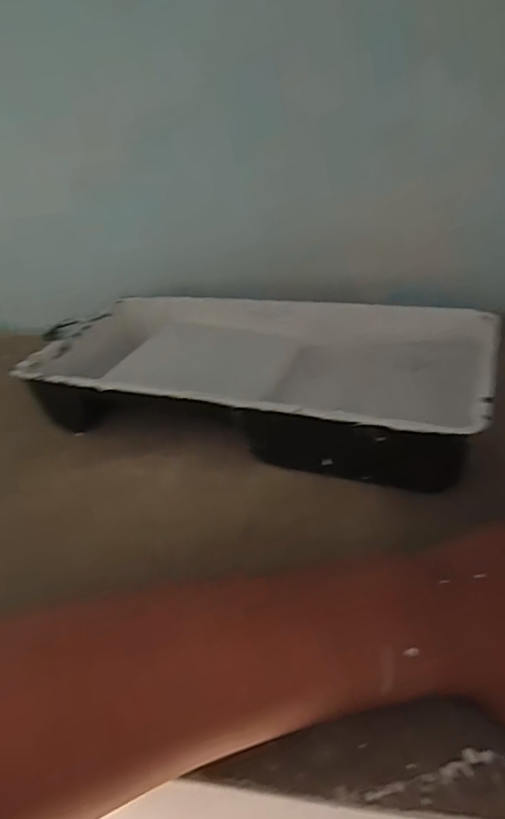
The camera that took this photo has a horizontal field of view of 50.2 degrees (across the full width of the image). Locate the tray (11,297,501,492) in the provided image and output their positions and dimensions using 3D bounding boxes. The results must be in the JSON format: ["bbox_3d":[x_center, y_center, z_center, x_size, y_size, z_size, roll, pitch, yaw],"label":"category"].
[{"bbox_3d":[-0.002,-0.025,0.402,0.324,0.057,0.152,7,35,21],"label":"tray"}]

